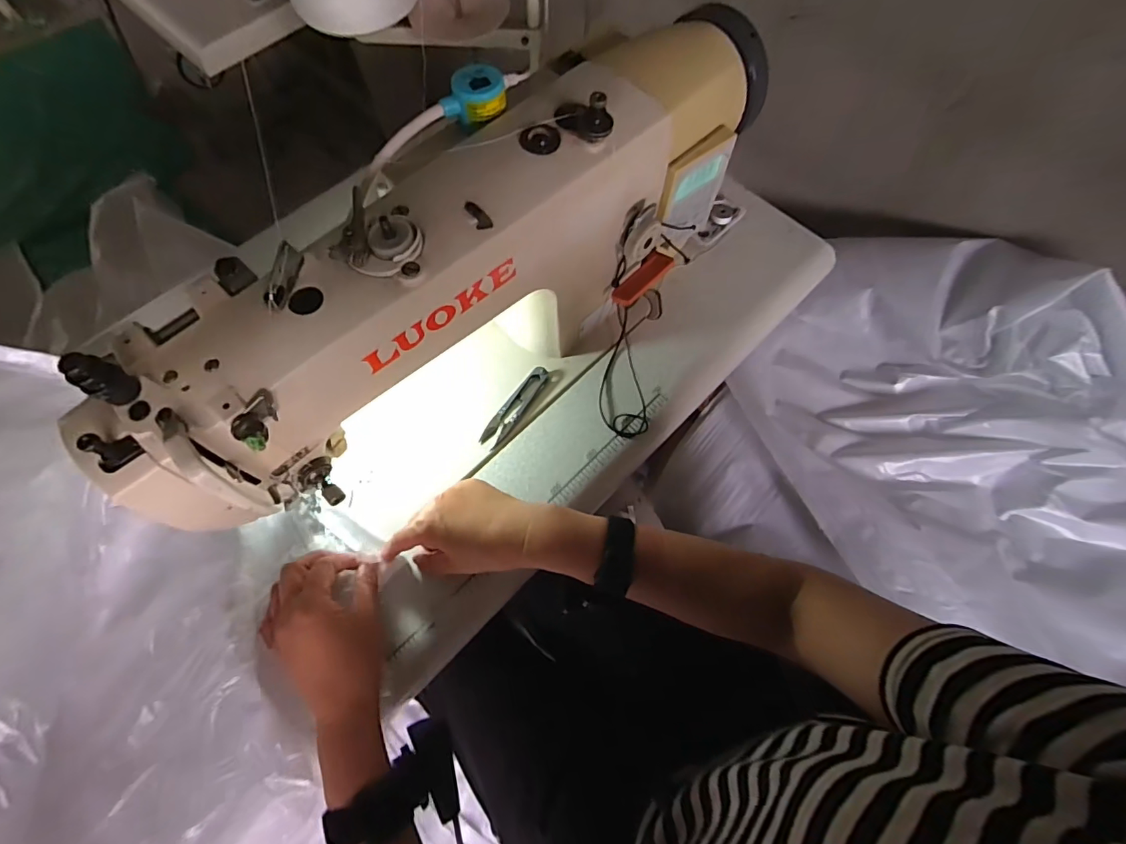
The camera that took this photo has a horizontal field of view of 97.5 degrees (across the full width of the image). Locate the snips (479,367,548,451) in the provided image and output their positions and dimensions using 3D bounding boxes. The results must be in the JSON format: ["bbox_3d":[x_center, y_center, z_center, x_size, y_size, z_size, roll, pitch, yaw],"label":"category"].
[{"bbox_3d":[-0.050,-0.017,0.505,0.021,0.008,0.100,31,71,11],"label":"snips"}]

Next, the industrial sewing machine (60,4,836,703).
[{"bbox_3d":[0.004,-0.114,0.442,0.631,0.245,0.272,-43,74,-16],"label":"industrial sewing machine"}]

